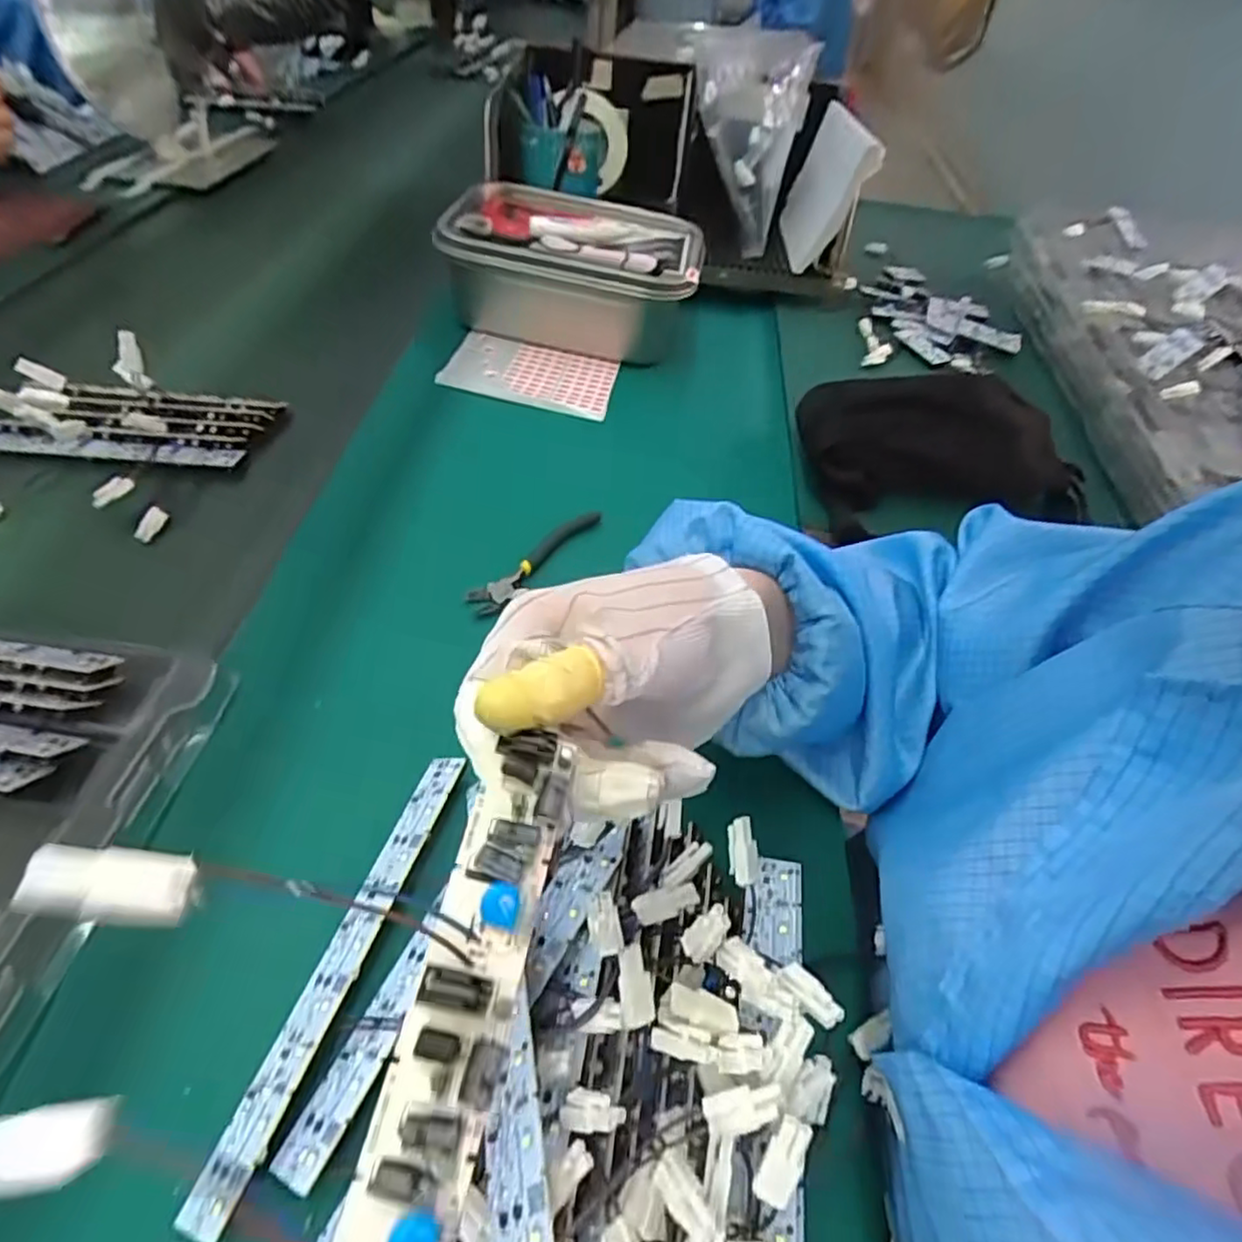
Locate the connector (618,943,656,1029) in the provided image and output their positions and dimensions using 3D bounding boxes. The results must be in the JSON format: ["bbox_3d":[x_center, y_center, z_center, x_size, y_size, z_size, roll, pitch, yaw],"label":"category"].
[{"bbox_3d":[0.005,0.129,0.237,0.012,0.004,0.026,-5,76,-11],"label":"connector"}]

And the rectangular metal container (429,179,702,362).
[{"bbox_3d":[-0.043,-0.336,0.651,0.228,0.097,0.152,11,49,3],"label":"rectangular metal container"}]

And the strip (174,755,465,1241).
[{"bbox_3d":[-0.118,0.141,0.289,0.023,0.004,0.189,-4,43,28],"label":"strip"}]

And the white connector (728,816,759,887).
[{"bbox_3d":[0.050,0.094,0.273,0.010,0.008,0.026,0,74,-7],"label":"white connector"}]

